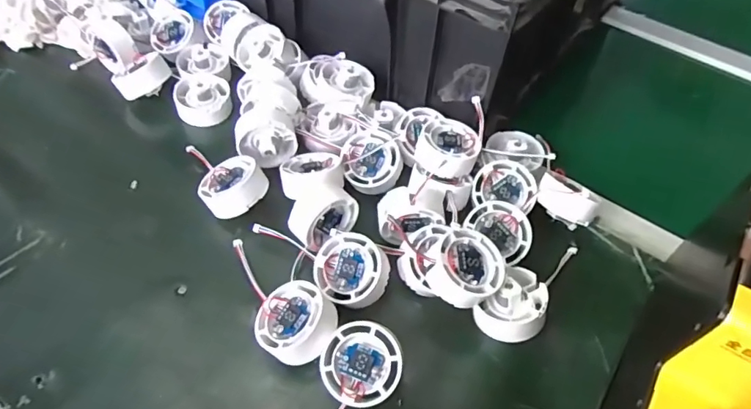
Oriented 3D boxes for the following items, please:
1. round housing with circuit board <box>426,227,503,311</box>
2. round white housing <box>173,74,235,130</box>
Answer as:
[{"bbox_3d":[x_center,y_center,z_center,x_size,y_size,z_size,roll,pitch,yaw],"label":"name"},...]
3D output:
[{"bbox_3d":[0.067,0.047,0.372,0.053,0.022,0.053,9,61,-17],"label":"round housing with circuit board"},{"bbox_3d":[-0.177,-0.111,0.518,0.053,0.028,0.058,1,59,-2],"label":"round white housing"}]

